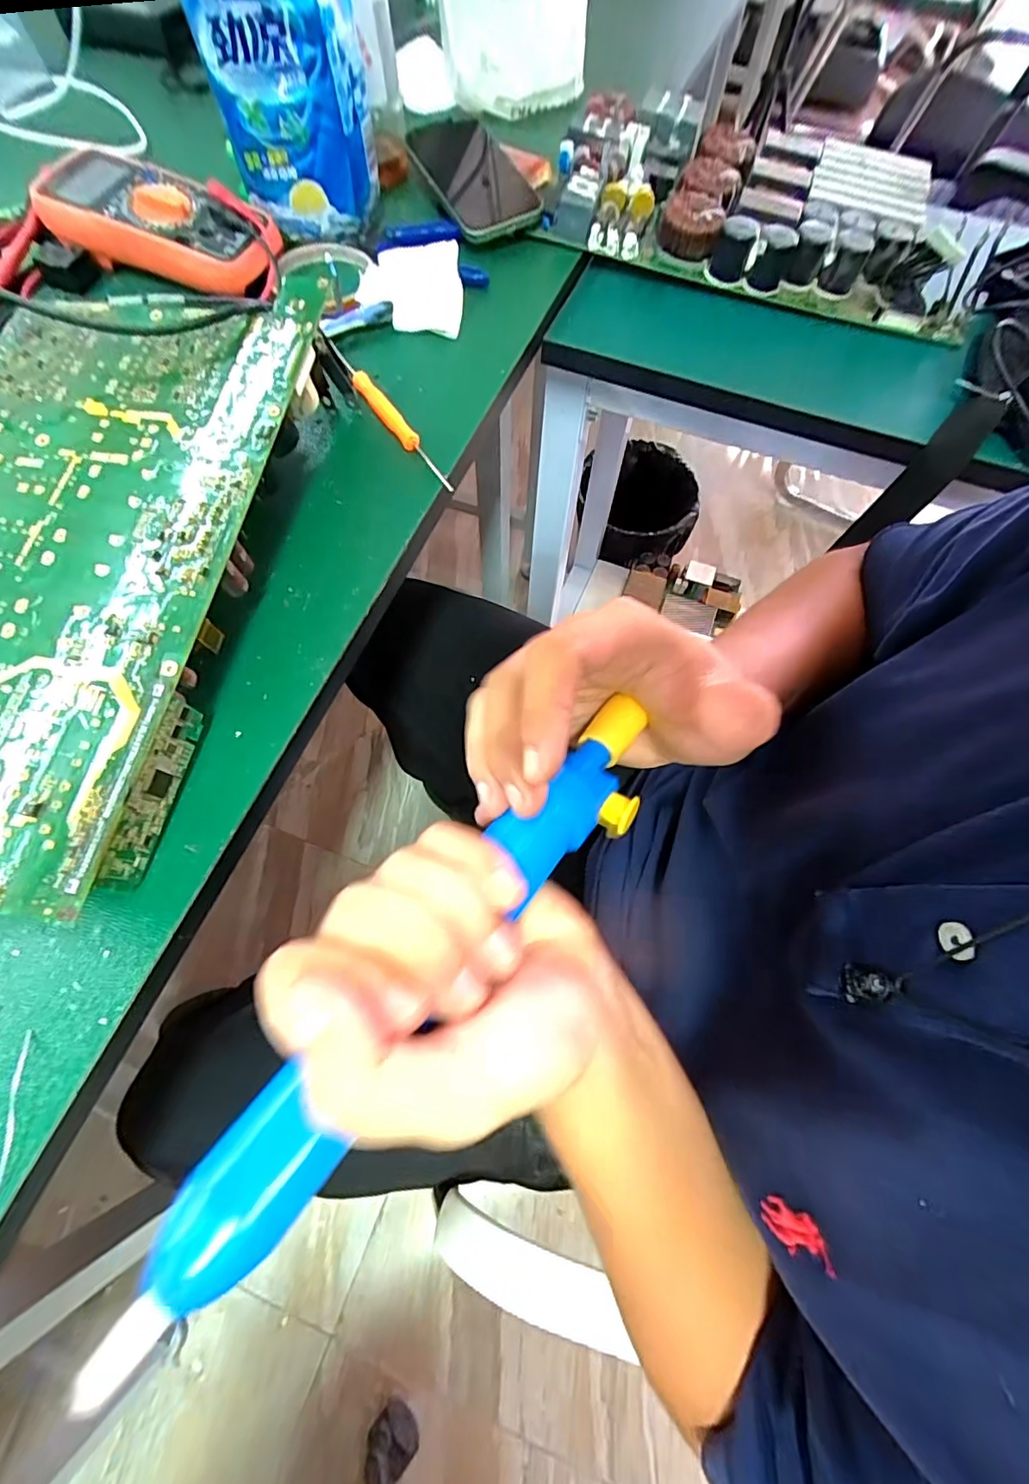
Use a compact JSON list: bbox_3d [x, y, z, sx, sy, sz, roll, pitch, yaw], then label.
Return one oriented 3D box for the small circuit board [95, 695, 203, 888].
[{"bbox_3d":[-0.168,0.022,0.246,0.005,0.029,0.086,10,68,2],"label":"small circuit board"}]

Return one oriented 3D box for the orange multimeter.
[{"bbox_3d":[-0.274,-0.400,0.412,0.181,0.036,0.076,27,69,9],"label":"orange multimeter"}]

